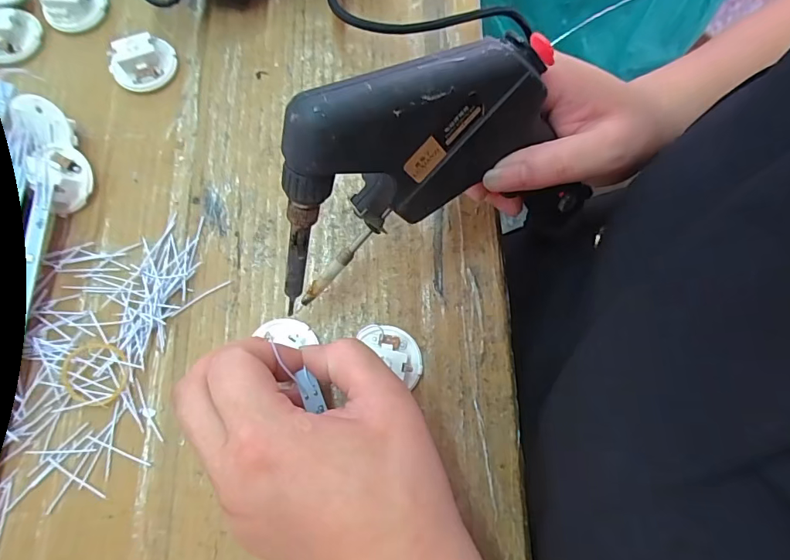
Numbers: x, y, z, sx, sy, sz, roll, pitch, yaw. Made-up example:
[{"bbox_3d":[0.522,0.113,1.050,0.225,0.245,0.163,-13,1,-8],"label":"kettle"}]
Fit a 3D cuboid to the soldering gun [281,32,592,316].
[{"bbox_3d":[0.003,-0.055,0.195,0.124,0.079,0.040,-29,48,-13],"label":"soldering gun"}]

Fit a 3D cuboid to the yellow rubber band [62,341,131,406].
[{"bbox_3d":[-0.155,0.048,0.233,0.036,0.004,0.031,20,76,3],"label":"yellow rubber band"}]

